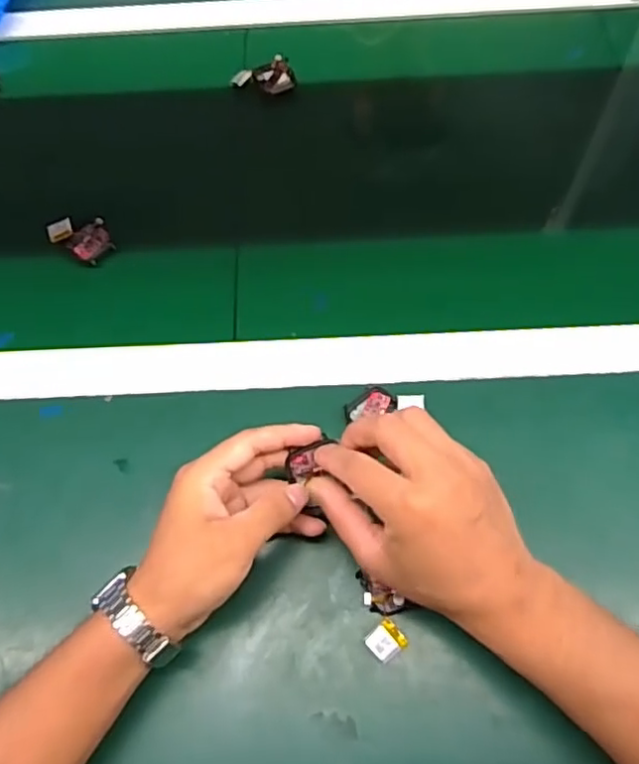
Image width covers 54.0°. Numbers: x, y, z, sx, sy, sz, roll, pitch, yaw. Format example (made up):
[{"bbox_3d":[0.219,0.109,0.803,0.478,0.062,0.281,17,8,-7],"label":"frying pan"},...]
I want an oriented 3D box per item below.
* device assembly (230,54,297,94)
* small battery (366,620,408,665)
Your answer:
[{"bbox_3d":[-0.056,-0.306,0.625,0.063,0.025,0.025,-2,63,2],"label":"device assembly"},{"bbox_3d":[0.042,0.162,0.391,0.021,0.009,0.019,-41,68,-16],"label":"small battery"}]

